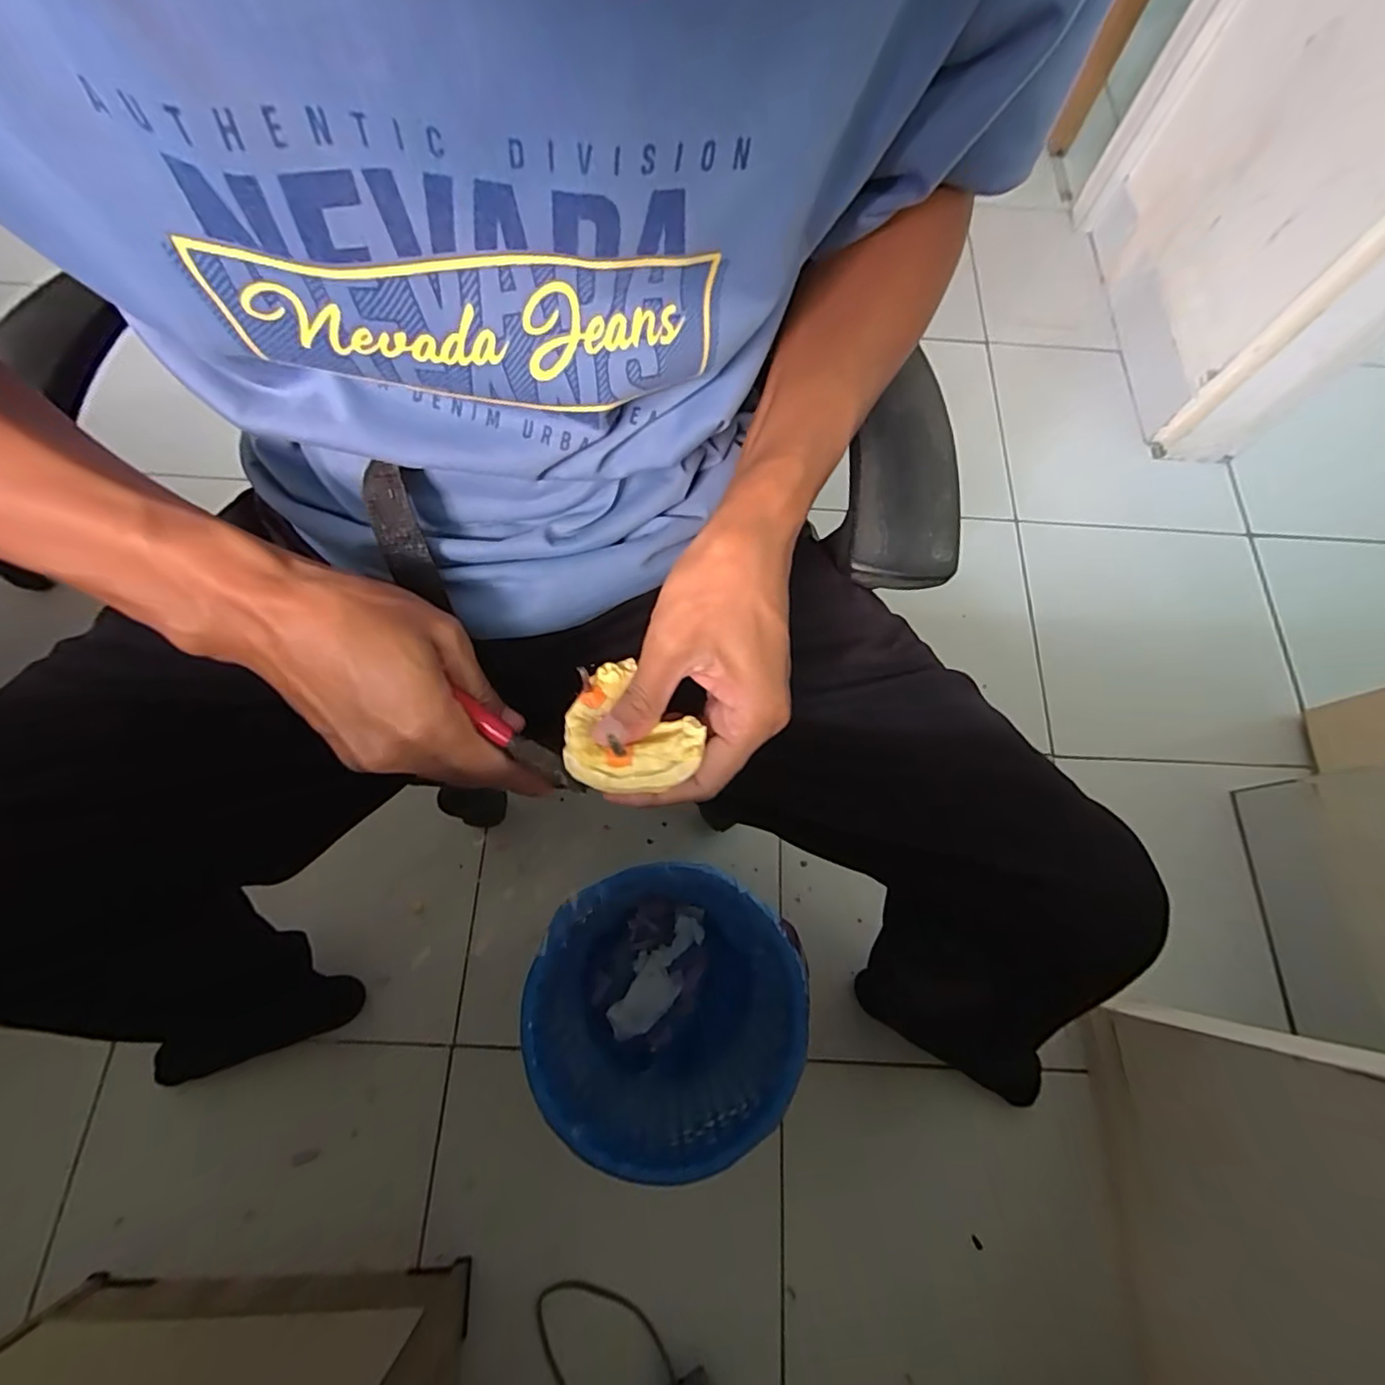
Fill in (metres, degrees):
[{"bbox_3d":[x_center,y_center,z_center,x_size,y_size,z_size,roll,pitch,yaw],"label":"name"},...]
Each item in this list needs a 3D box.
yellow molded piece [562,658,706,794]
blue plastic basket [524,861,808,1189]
[{"bbox_3d":[-0.032,0.017,0.260,0.065,0.016,0.052,42,75,12],"label":"yellow molded piece"},{"bbox_3d":[-0.024,0.324,0.635,0.250,0.248,0.243,-8,71,-5],"label":"blue plastic basket"}]

